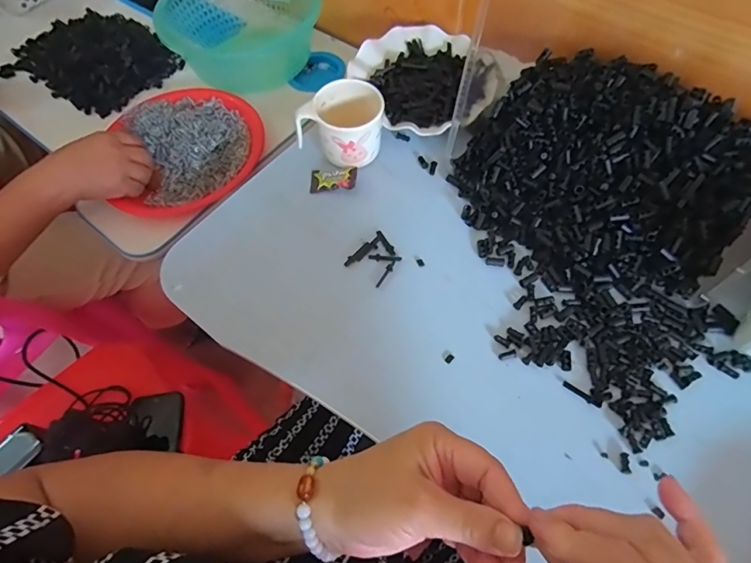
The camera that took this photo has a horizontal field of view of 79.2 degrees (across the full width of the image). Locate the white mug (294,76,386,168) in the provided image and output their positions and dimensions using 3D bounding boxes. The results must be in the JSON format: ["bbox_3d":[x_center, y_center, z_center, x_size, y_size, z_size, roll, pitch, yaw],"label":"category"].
[{"bbox_3d":[-0.038,-0.174,0.506,0.097,0.064,0.071,-14,62,-4],"label":"white mug"}]

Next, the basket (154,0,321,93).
[{"bbox_3d":[-0.204,-0.394,0.706,0.231,0.099,0.178,-15,63,-4],"label":"basket"}]

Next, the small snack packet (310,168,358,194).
[{"bbox_3d":[-0.048,-0.117,0.515,0.052,0.011,0.028,-1,62,3],"label":"small snack packet"}]

